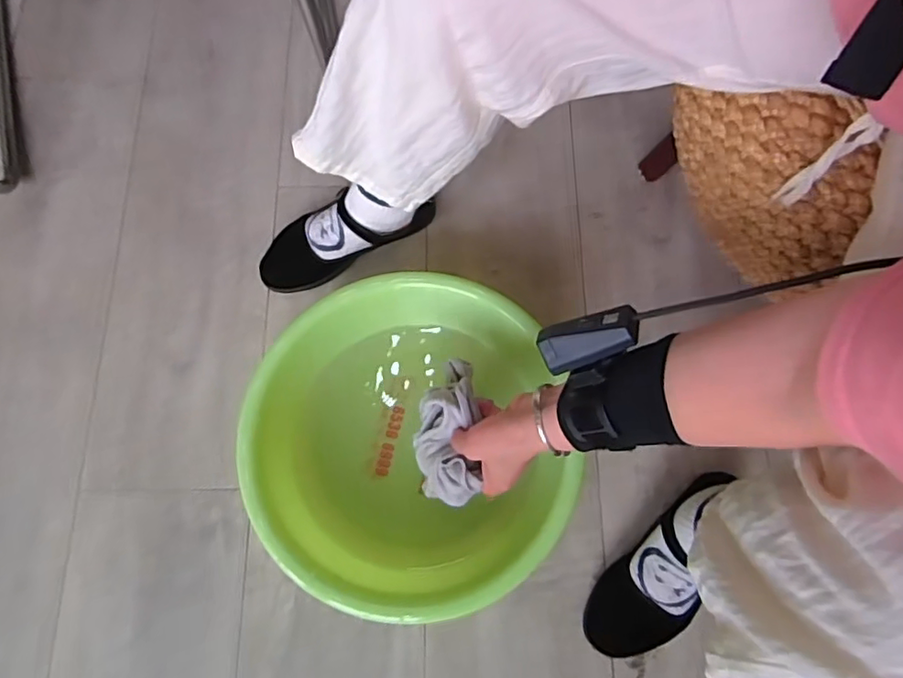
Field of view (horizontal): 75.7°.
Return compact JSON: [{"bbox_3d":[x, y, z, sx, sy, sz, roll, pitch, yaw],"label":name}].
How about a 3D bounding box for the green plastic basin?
[{"bbox_3d":[-0.046,0.111,0.636,0.316,0.122,0.334,0,74,-1],"label":"green plastic basin"}]

